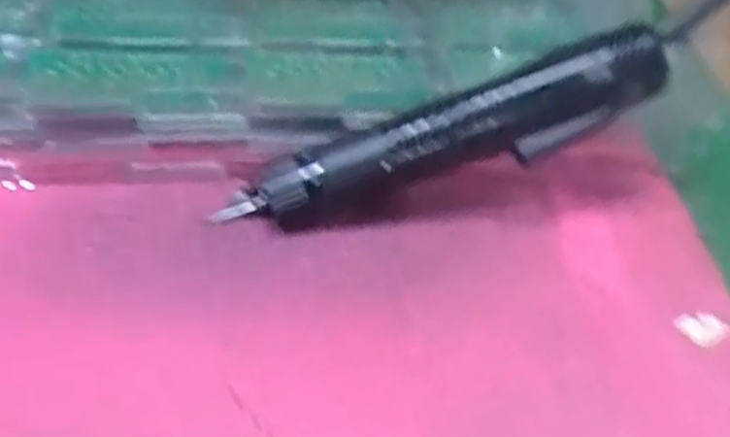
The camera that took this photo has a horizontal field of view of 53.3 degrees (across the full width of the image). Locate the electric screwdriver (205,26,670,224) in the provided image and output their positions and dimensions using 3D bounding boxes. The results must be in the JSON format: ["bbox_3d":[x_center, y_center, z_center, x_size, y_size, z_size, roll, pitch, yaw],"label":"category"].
[{"bbox_3d":[0.034,-0.036,0.343,0.214,0.035,0.025,-18,44,7],"label":"electric screwdriver"}]

